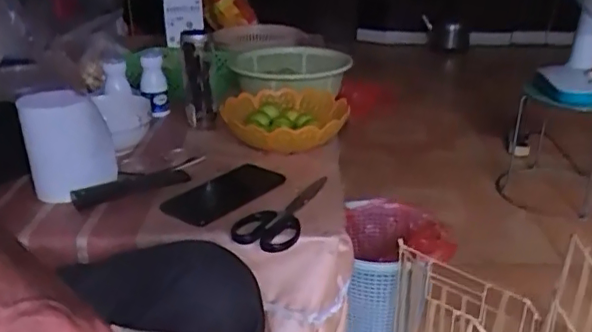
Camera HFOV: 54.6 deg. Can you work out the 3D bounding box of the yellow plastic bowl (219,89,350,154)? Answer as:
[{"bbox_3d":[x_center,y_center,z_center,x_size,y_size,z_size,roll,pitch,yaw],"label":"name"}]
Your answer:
[{"bbox_3d":[-0.018,-0.077,0.926,0.196,0.051,0.202,-7,25,-12],"label":"yellow plastic bowl"}]

